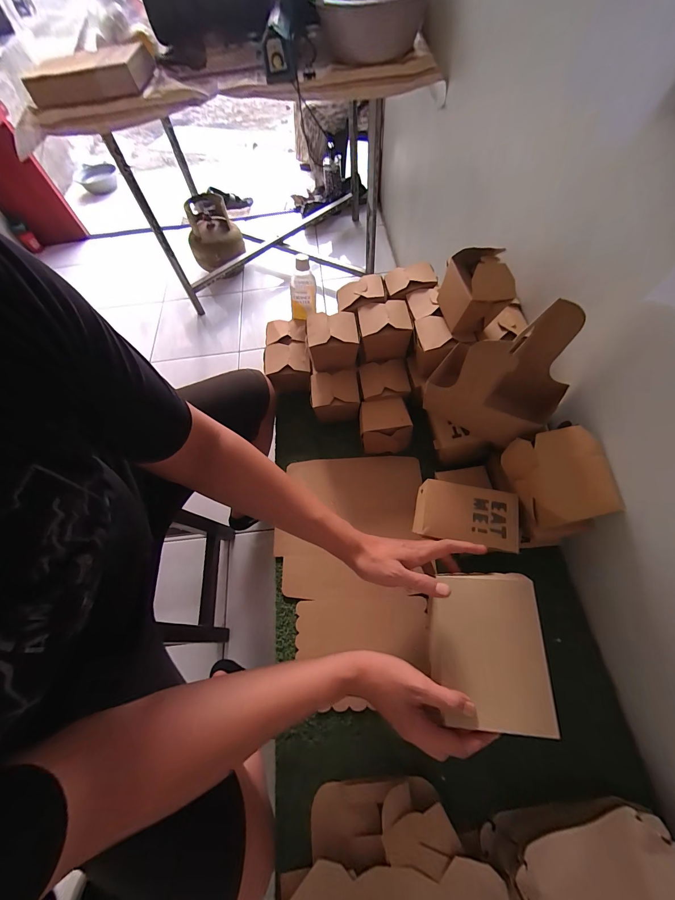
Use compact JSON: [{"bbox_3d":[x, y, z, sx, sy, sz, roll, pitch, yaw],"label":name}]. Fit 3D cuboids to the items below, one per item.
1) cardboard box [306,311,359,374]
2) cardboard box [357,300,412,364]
[{"bbox_3d":[-0.010,-0.220,0.655,0.099,0.088,0.084,-5,63,1],"label":"cardboard box"},{"bbox_3d":[0.091,-0.240,0.652,0.098,0.083,0.082,-8,63,0],"label":"cardboard box"}]

